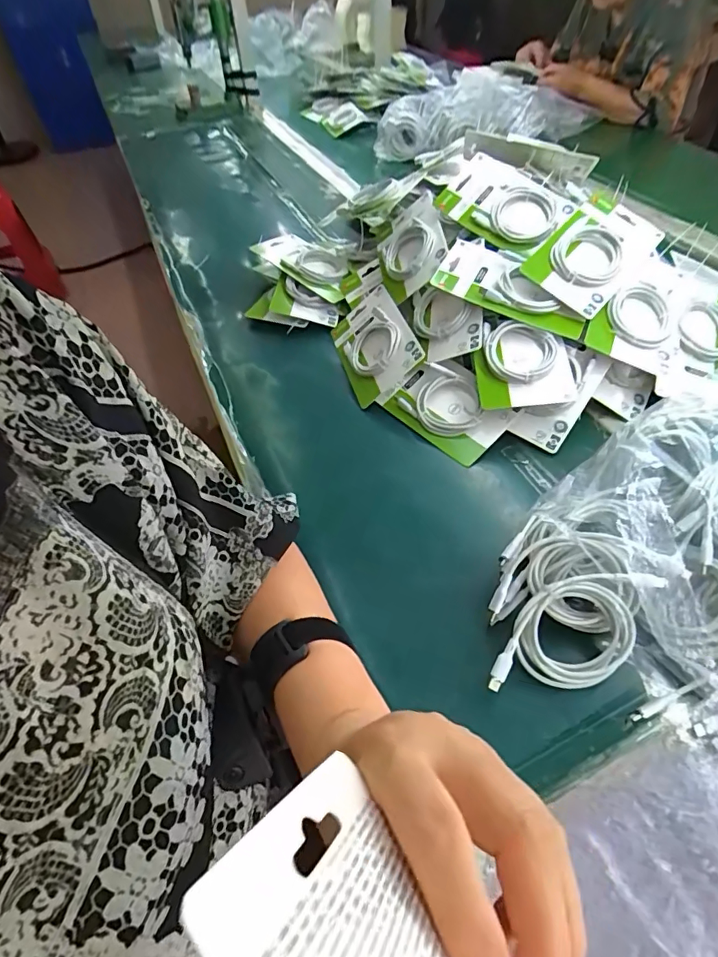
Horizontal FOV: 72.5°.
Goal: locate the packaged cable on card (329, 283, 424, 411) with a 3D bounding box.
[{"bbox_3d":[0.017,-0.180,0.646,0.100,0.023,0.171,-39,48,23],"label":"packaged cable on card"}]

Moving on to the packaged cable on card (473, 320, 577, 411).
[{"bbox_3d":[0.185,-0.131,0.557,0.099,0.024,0.109,-6,71,4],"label":"packaged cable on card"}]

